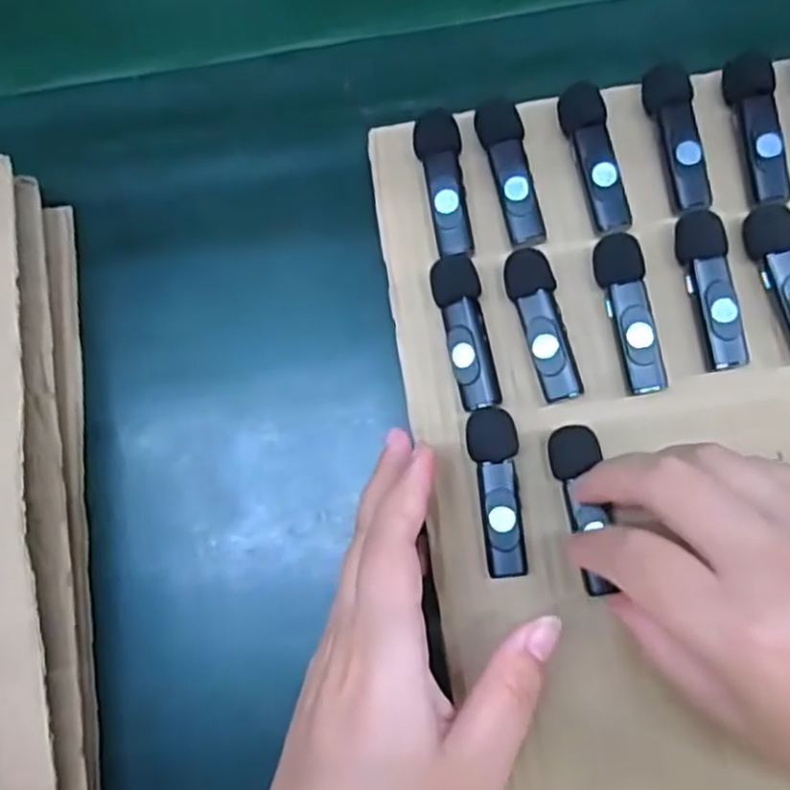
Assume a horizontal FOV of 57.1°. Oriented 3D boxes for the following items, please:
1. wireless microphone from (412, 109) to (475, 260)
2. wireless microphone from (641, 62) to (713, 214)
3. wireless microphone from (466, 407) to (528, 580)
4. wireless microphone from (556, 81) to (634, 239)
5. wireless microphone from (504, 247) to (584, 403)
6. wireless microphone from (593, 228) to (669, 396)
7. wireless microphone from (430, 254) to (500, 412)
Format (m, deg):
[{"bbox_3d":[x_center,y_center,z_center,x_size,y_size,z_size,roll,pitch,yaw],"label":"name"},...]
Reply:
[{"bbox_3d":[0.021,-0.089,0.314,0.019,0.020,0.062,-8,77,2],"label":"wireless microphone"},{"bbox_3d":[0.119,-0.108,0.304,0.017,0.012,0.063,-8,77,2],"label":"wireless microphone"},{"bbox_3d":[0.042,0.038,0.288,0.019,0.011,0.065,-9,77,2],"label":"wireless microphone"},{"bbox_3d":[0.084,-0.100,0.306,0.017,0.009,0.066,-12,77,-2],"label":"wireless microphone"},{"bbox_3d":[0.060,-0.029,0.298,0.019,0.015,0.063,-12,77,1],"label":"wireless microphone"},{"bbox_3d":[0.095,-0.033,0.297,0.018,0.016,0.065,-11,77,2],"label":"wireless microphone"},{"bbox_3d":[0.029,-0.025,0.300,0.019,0.016,0.064,-10,77,2],"label":"wireless microphone"}]

